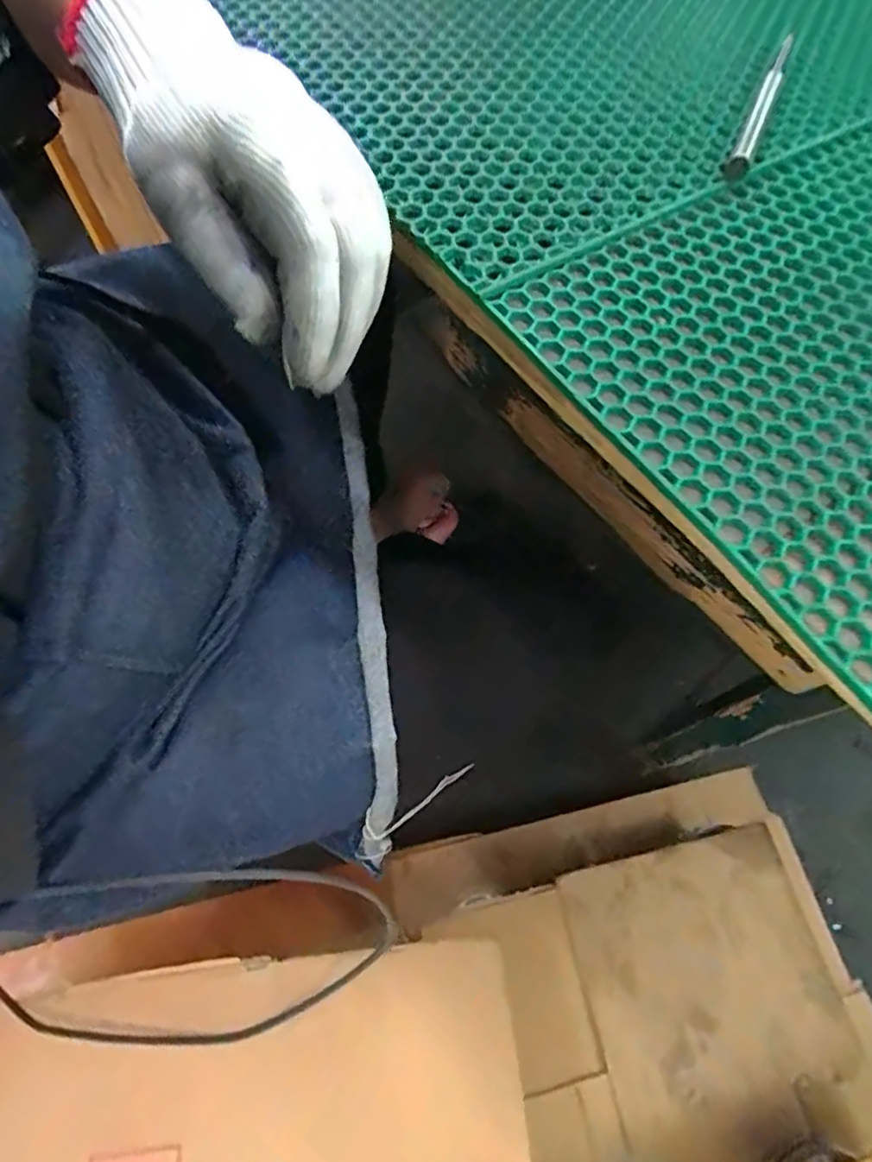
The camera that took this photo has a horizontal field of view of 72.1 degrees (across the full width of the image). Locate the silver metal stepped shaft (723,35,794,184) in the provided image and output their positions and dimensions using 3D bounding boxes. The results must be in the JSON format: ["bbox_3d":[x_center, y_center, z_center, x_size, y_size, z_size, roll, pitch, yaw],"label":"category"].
[{"bbox_3d":[0.174,-0.253,0.314,0.010,0.013,0.134,25,66,8],"label":"silver metal stepped shaft"}]

